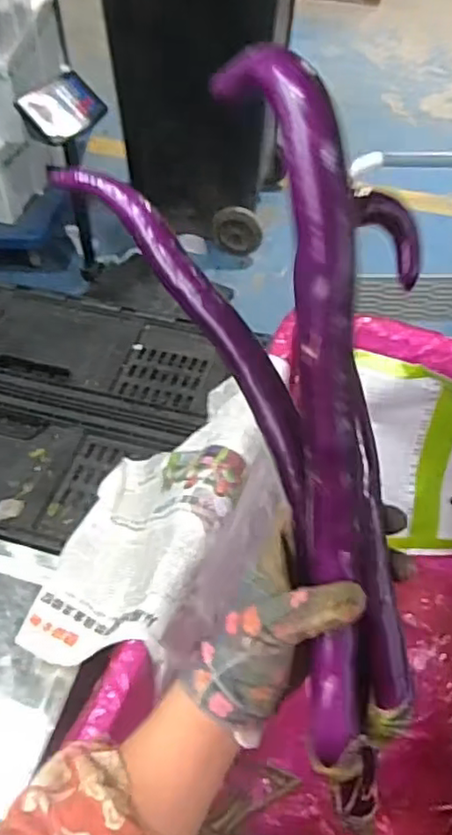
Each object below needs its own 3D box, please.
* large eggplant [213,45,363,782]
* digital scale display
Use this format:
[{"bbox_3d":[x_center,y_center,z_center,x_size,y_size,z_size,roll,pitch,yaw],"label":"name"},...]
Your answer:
[{"bbox_3d":[0.044,0.011,0.335,0.044,0.365,0.047,-8,14,-11],"label":"large eggplant"},{"bbox_3d":[-0.423,-0.801,1.684,0.062,0.146,0.226,3,45,45],"label":"digital scale display"}]

